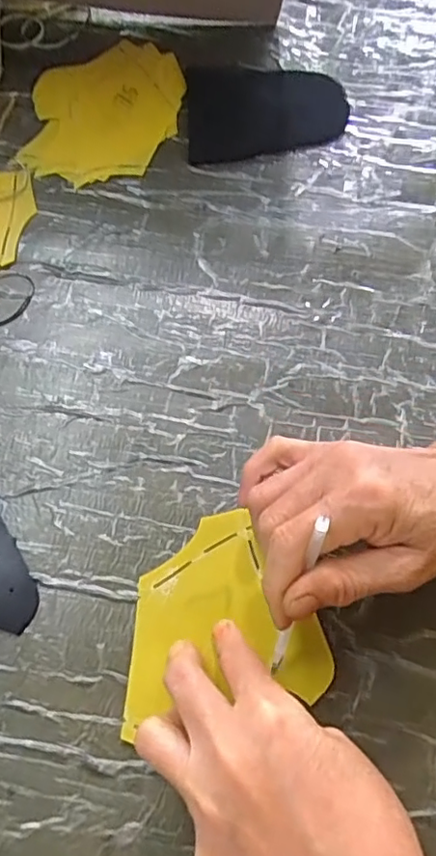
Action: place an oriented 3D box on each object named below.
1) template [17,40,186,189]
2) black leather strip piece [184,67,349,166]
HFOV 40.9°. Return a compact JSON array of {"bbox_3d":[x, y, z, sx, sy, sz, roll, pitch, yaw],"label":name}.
[{"bbox_3d":[-0.088,-0.253,0.461,0.111,0.008,0.144,9,67,2],"label":"template"},{"bbox_3d":[0.039,-0.253,0.463,0.126,0.009,0.091,-4,67,-4],"label":"black leather strip piece"}]

